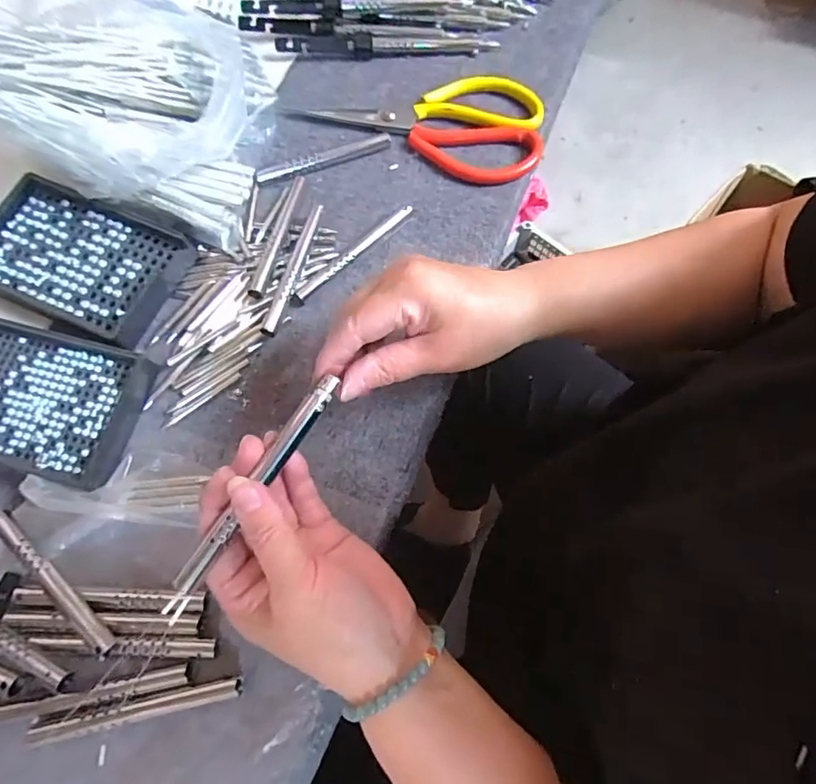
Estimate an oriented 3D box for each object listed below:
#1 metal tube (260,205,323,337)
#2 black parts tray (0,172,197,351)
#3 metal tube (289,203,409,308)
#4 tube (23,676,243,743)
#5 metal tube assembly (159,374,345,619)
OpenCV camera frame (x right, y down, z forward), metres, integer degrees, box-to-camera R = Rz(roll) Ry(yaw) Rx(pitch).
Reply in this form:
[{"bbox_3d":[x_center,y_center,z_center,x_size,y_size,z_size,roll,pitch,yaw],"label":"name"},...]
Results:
[{"bbox_3d":[-0.084,-0.090,0.369,0.010,0.007,0.115,14,70,4],"label":"metal tube"},{"bbox_3d":[-0.234,-0.096,0.356,0.140,0.022,0.088,21,71,7],"label":"black parts tray"},{"bbox_3d":[-0.041,-0.102,0.375,0.114,0.011,0.009,-43,76,-14],"label":"metal tube"},{"bbox_3d":[-0.146,0.171,0.273,0.109,0.007,0.012,-10,70,-4],"label":"tube"},{"bbox_3d":[-0.075,0.047,0.247,0.013,0.008,0.129,29,72,9],"label":"metal tube assembly"}]

